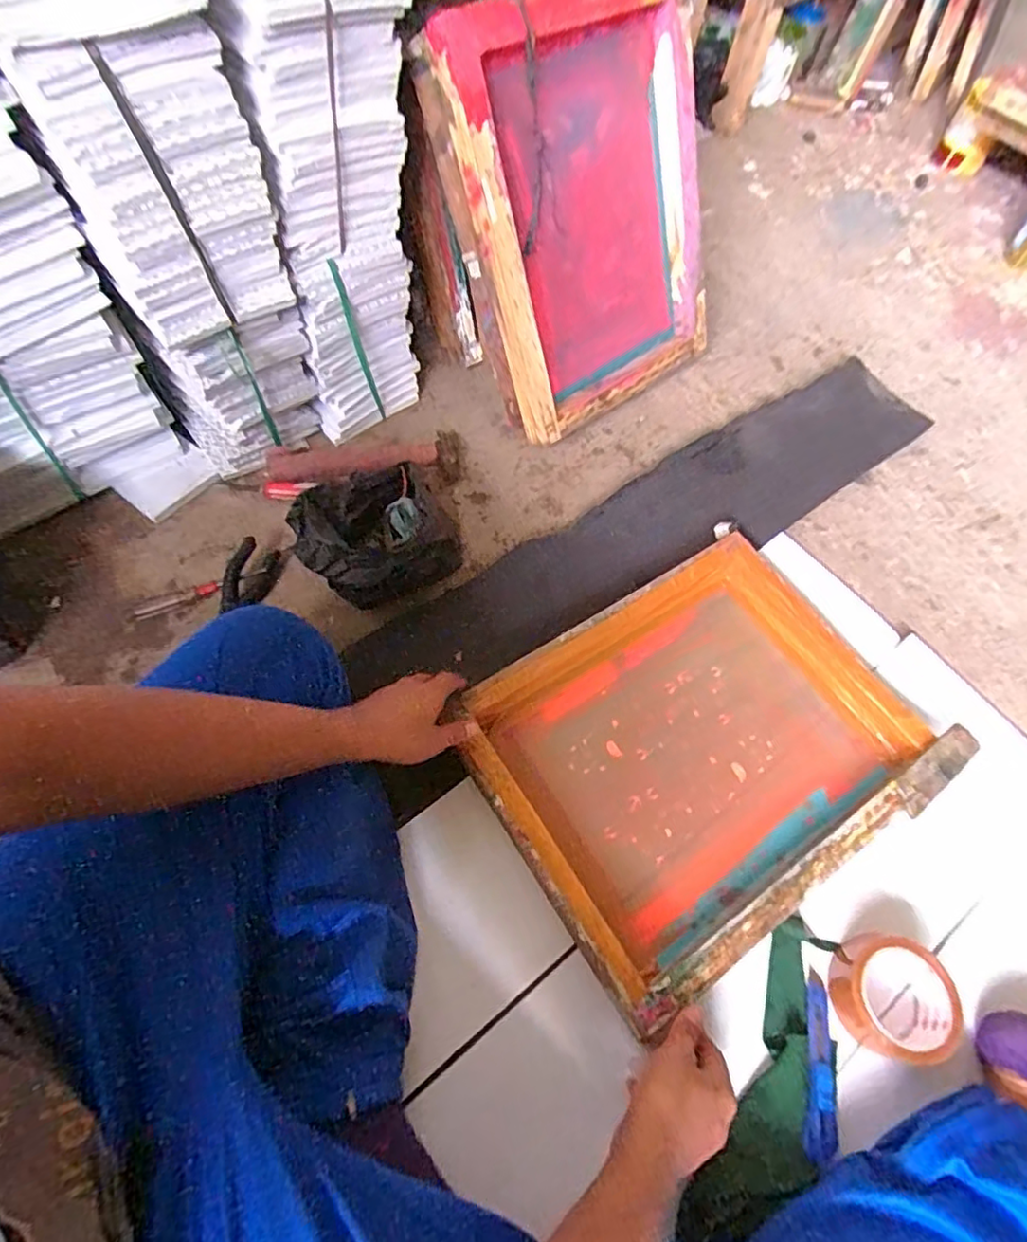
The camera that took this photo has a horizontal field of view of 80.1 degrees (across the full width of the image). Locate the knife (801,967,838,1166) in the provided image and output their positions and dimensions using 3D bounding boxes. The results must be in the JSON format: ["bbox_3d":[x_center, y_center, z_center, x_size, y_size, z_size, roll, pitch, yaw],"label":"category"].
[{"bbox_3d":[0.282,0.409,0.565,0.033,0.017,0.148,18,47,8],"label":"knife"}]

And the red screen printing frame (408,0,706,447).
[{"bbox_3d":[0.106,-0.547,0.850,0.383,0.483,0.070,-37,45,-18],"label":"red screen printing frame"}]

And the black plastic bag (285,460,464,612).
[{"bbox_3d":[-0.167,-0.102,0.761,0.190,0.114,0.165,-33,70,-20],"label":"black plastic bag"}]

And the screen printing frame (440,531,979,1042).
[{"bbox_3d":[0.203,0.136,0.679,0.453,0.055,0.356,-30,66,-16],"label":"screen printing frame"}]

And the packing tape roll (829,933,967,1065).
[{"bbox_3d":[0.363,0.355,0.575,0.102,0.062,0.100,1,62,-1],"label":"packing tape roll"}]

